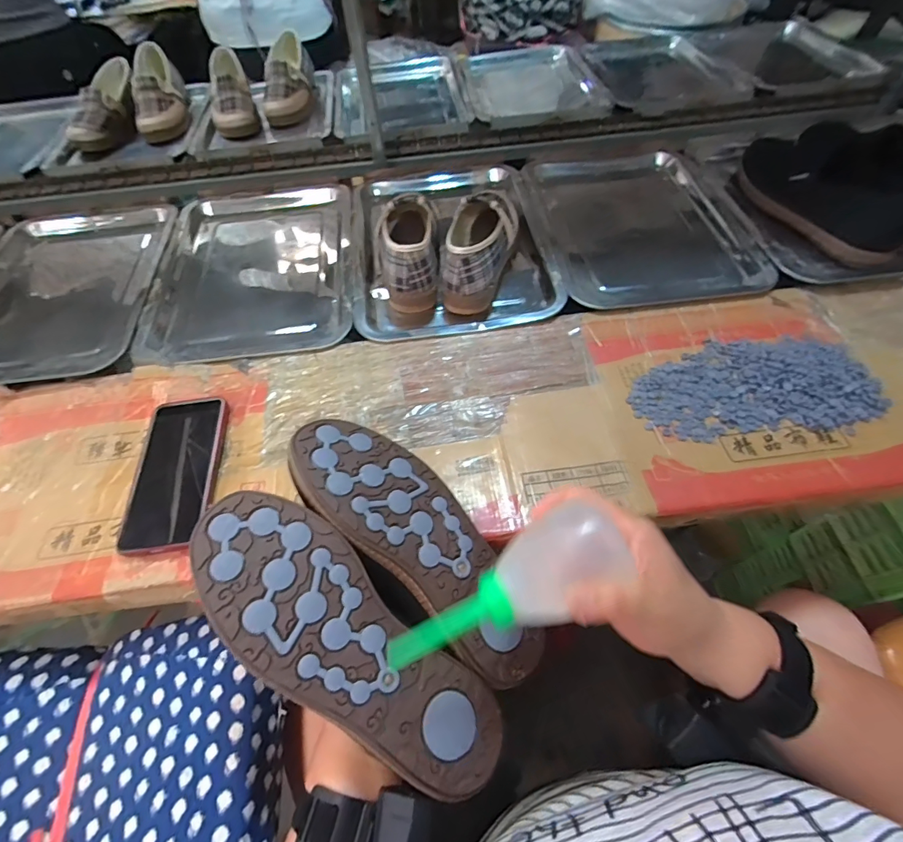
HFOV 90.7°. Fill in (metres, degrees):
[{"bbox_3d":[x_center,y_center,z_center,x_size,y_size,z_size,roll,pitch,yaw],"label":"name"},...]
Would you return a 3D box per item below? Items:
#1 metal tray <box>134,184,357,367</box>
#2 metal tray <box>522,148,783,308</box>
[{"bbox_3d":[-0.268,-0.218,0.630,0.263,0.031,0.351,-9,55,-3],"label":"metal tray"},{"bbox_3d":[0.264,-0.289,0.652,0.281,0.036,0.357,-6,55,-1],"label":"metal tray"}]

